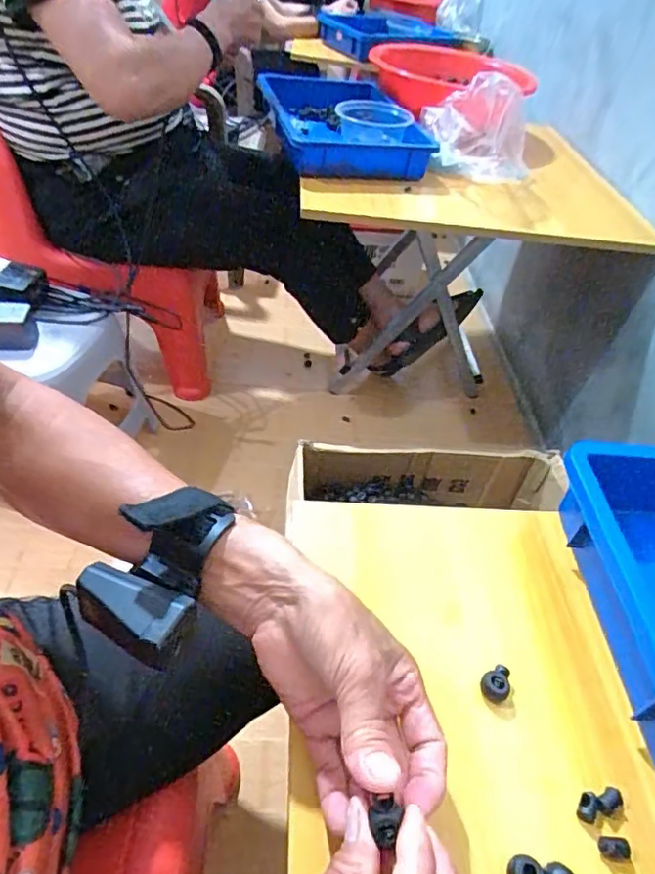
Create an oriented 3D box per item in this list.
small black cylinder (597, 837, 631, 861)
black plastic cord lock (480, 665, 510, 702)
[{"bbox_3d":[0.148,0.212,0.281,0.014,0.006,0.009,5,42,-3],"label":"small black cylinder"},{"bbox_3d":[0.104,0.151,0.332,0.017,0.016,0.019,36,49,27],"label":"black plastic cord lock"}]

